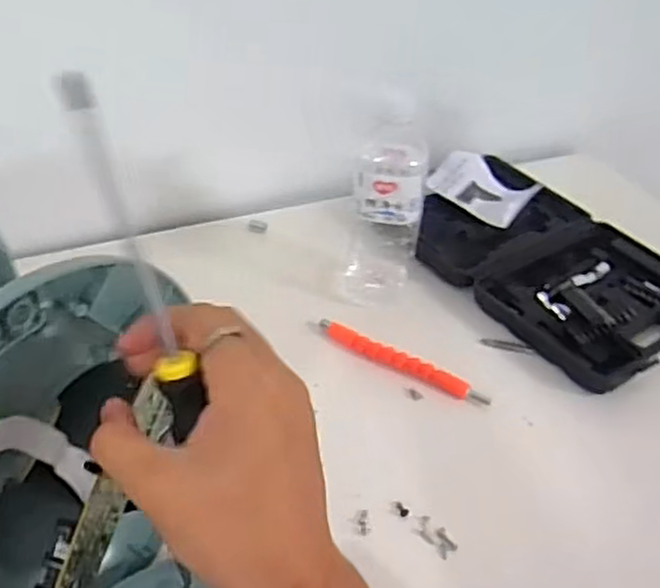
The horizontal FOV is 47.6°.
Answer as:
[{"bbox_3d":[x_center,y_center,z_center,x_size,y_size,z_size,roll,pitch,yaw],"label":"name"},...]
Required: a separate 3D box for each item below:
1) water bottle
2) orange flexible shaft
[{"bbox_3d":[0.052,-0.078,0.691,0.065,0.182,0.060,9,39,3],"label":"water bottle"},{"bbox_3d":[0.062,0.061,0.673,0.165,0.020,0.021,25,43,21],"label":"orange flexible shaft"}]

